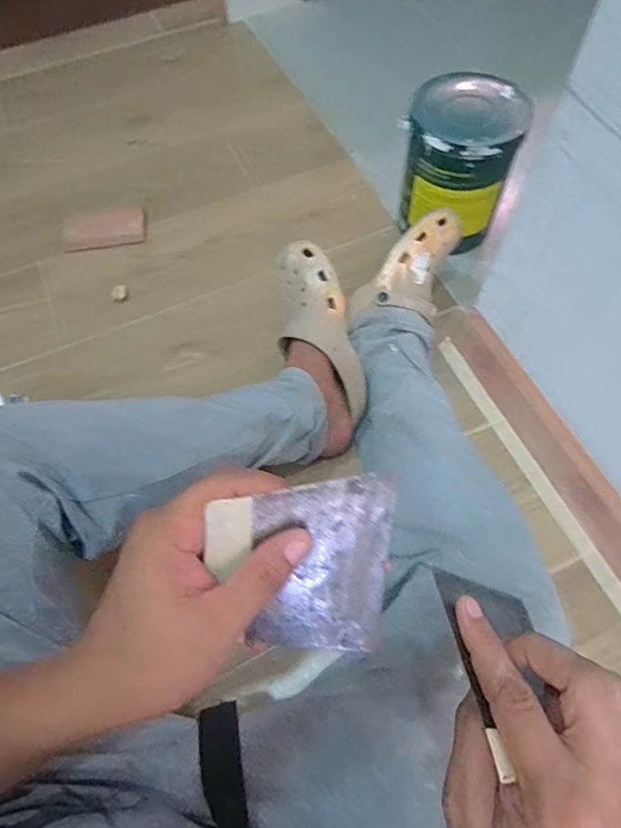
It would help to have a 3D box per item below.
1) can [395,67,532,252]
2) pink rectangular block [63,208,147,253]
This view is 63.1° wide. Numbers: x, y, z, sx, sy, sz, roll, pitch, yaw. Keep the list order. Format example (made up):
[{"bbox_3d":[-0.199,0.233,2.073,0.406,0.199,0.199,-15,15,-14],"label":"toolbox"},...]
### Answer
[{"bbox_3d":[0.231,-0.395,0.790,0.155,0.175,0.164,-1,63,3],"label":"can"},{"bbox_3d":[-0.374,-0.335,0.921,0.145,0.025,0.075,-13,63,-3],"label":"pink rectangular block"}]

